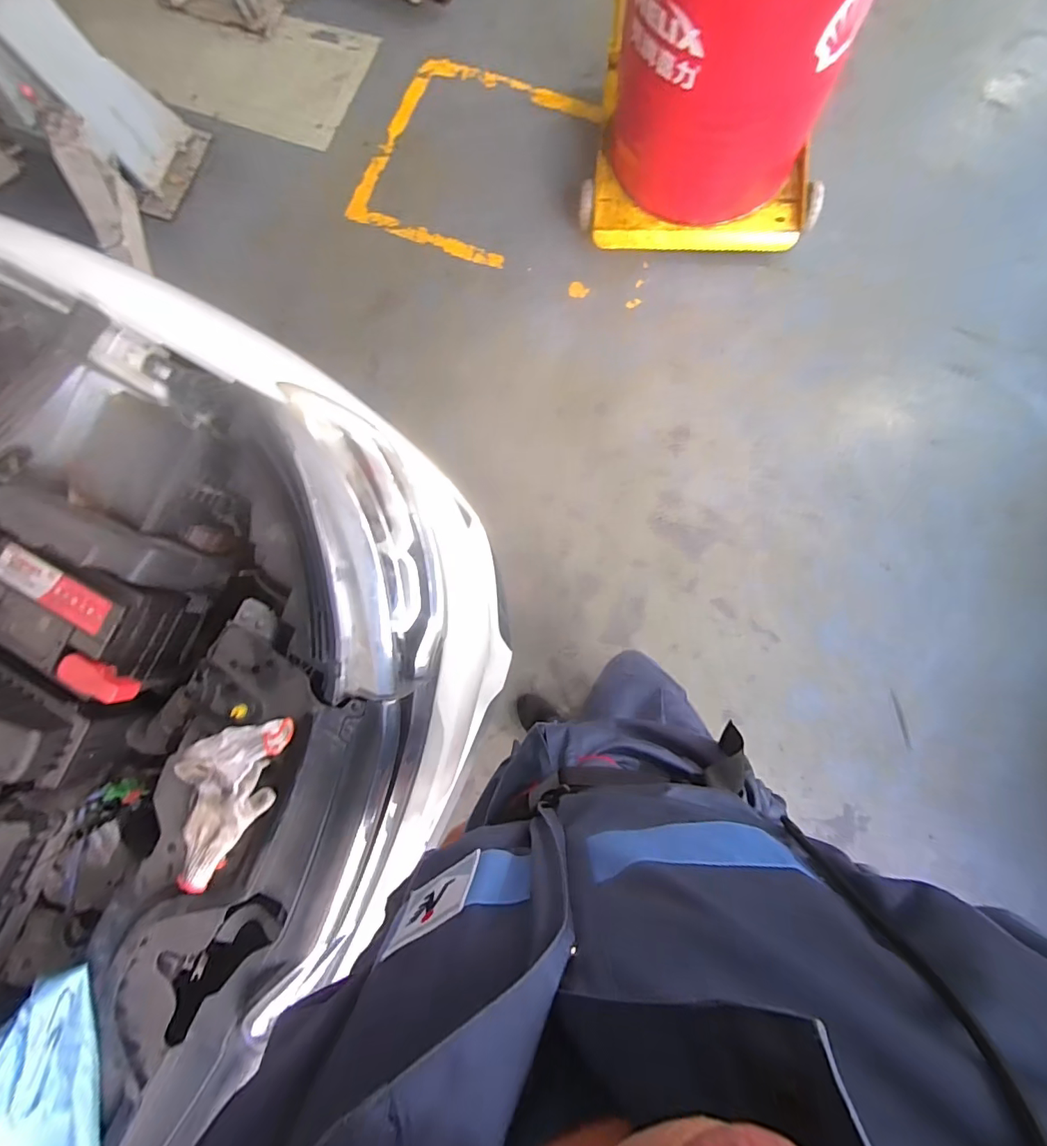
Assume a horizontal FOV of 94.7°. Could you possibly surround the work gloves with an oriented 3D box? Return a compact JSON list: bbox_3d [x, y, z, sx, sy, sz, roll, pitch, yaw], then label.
[{"bbox_3d":[-0.393,0.290,0.627,0.122,0.045,0.209,15,86,7],"label":"work gloves"}]

